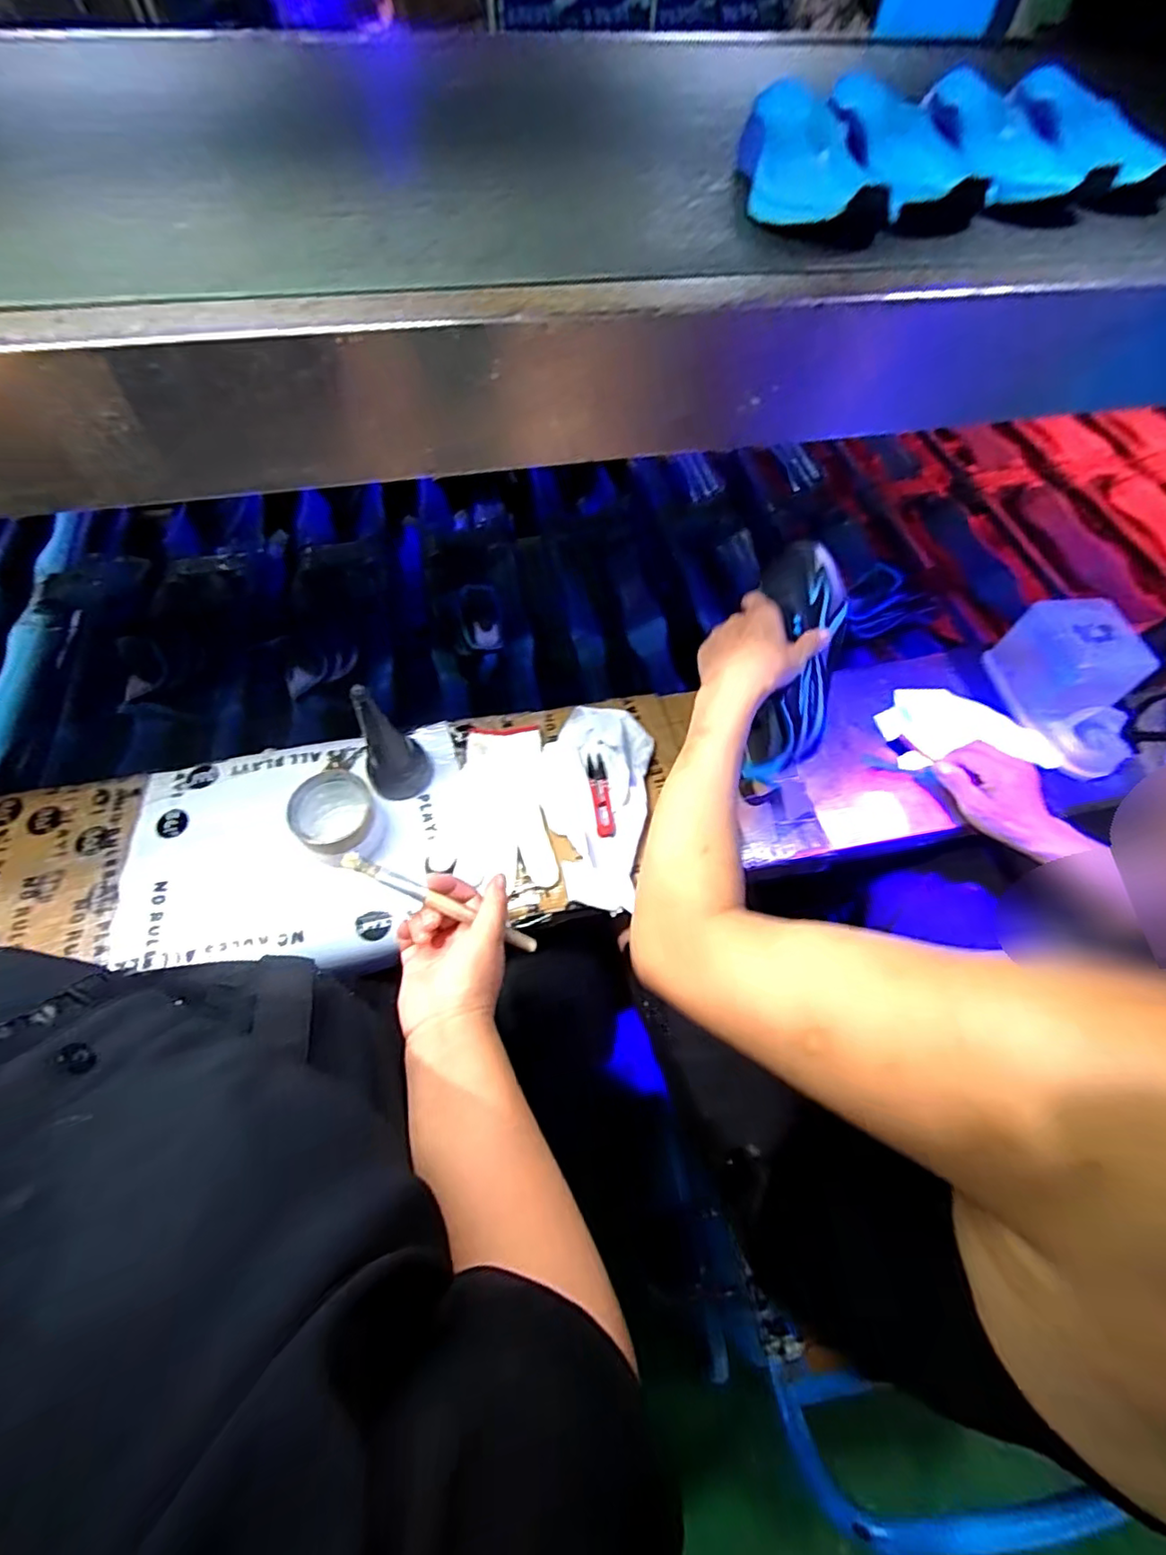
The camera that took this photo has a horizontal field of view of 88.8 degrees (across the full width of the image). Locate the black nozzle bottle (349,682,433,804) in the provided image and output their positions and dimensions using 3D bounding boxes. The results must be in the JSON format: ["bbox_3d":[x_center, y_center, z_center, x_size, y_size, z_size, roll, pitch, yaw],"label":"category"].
[{"bbox_3d":[-0.197,-0.035,0.603,0.064,0.147,0.050,-25,63,-15],"label":"black nozzle bottle"}]

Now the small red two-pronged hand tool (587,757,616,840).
[{"bbox_3d":[0.020,0.020,0.660,0.022,0.011,0.101,-7,60,-6],"label":"small red two-pronged hand tool"}]

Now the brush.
[{"bbox_3d":[-0.108,0.097,0.457,0.160,0.009,0.012,29,61,-10],"label":"brush"}]

